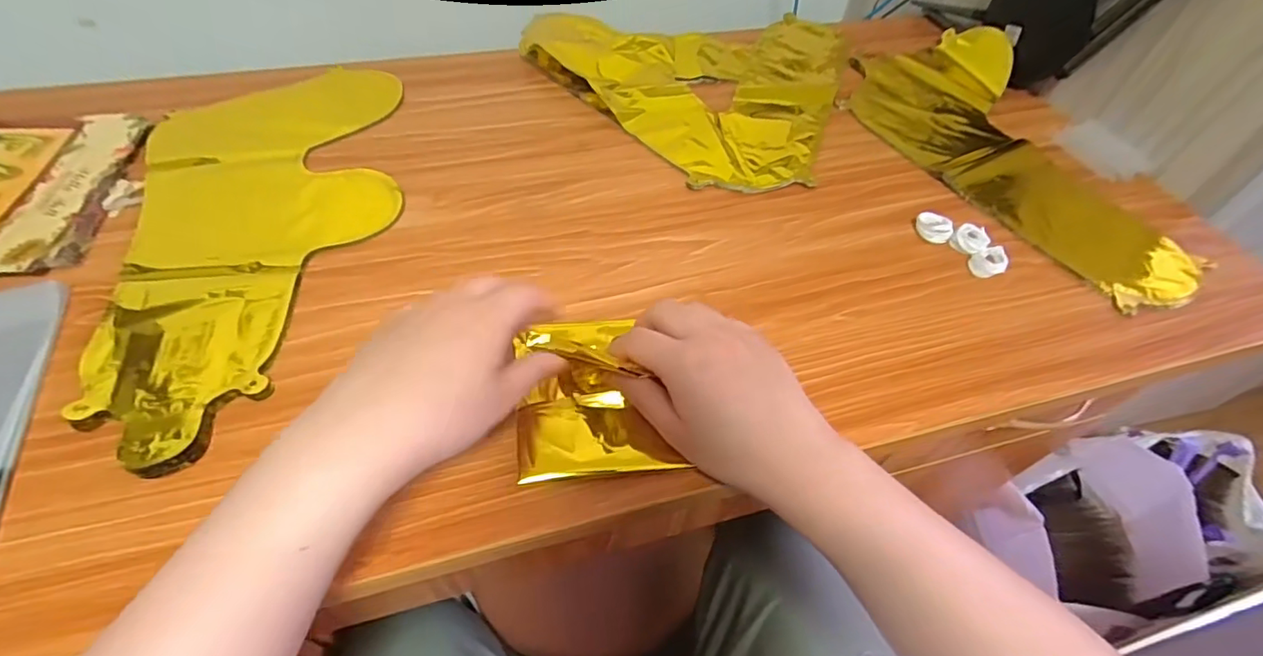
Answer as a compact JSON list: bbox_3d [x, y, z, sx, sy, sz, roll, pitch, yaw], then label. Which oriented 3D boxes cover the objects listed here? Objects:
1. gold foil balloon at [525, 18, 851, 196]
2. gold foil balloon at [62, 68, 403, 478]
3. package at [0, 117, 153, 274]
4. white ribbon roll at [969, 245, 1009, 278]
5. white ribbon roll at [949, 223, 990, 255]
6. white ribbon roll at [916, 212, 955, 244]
[{"bbox_3d":[0.104,-0.302,0.626,0.349,0.021,0.351,-37,63,-27],"label":"gold foil balloon"},{"bbox_3d":[-0.294,-0.088,0.439,0.197,0.012,0.415,-9,54,-11],"label":"gold foil balloon"},{"bbox_3d":[-0.503,-0.107,0.436,0.169,0.010,0.187,-6,53,-9],"label":"package"},{"bbox_3d":[0.290,-0.054,0.448,0.029,0.011,0.023,-12,54,-13],"label":"white ribbon roll"},{"bbox_3d":[0.283,-0.074,0.464,0.025,0.011,0.031,30,56,18],"label":"white ribbon roll"},{"bbox_3d":[0.257,-0.085,0.471,0.030,0.011,0.024,28,56,16],"label":"white ribbon roll"}]

